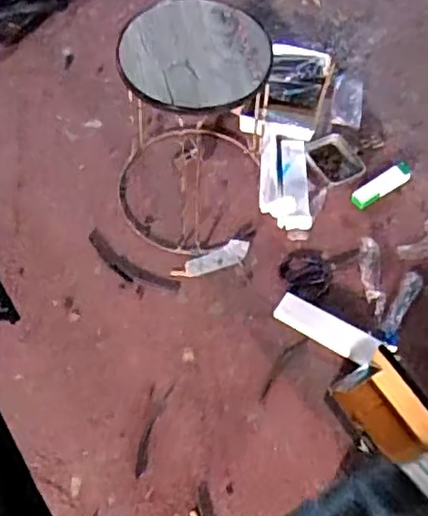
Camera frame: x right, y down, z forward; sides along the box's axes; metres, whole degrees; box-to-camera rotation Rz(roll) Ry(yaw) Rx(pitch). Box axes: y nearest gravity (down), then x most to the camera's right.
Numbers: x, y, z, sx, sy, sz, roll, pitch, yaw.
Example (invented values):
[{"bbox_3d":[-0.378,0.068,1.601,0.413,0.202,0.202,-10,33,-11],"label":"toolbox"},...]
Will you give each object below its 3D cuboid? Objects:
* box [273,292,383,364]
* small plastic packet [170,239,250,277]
[{"bbox_3d":[0.242,0.146,1.409,0.234,0.040,0.072,27,61,27],"label":"box"},{"bbox_3d":[-0.003,0.005,1.518,0.187,0.016,0.055,-23,63,-15],"label":"small plastic packet"}]

